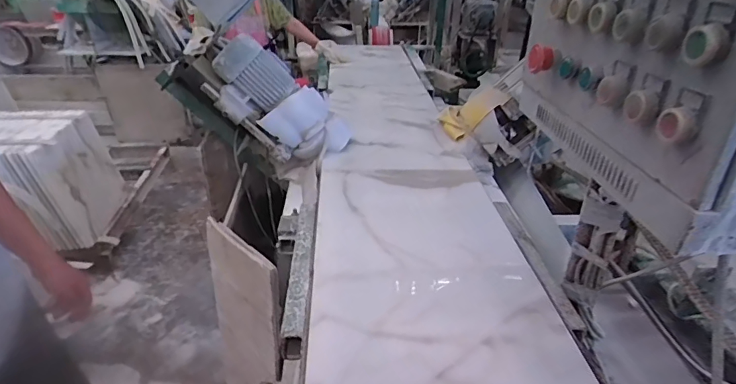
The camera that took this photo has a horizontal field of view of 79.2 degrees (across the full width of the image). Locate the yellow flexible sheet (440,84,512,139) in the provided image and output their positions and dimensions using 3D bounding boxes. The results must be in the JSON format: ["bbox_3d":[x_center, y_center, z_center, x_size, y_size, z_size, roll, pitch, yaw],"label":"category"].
[{"bbox_3d":[0.340,-0.260,1.449,0.245,0.097,0.101,-29,11,38],"label":"yellow flexible sheet"}]

